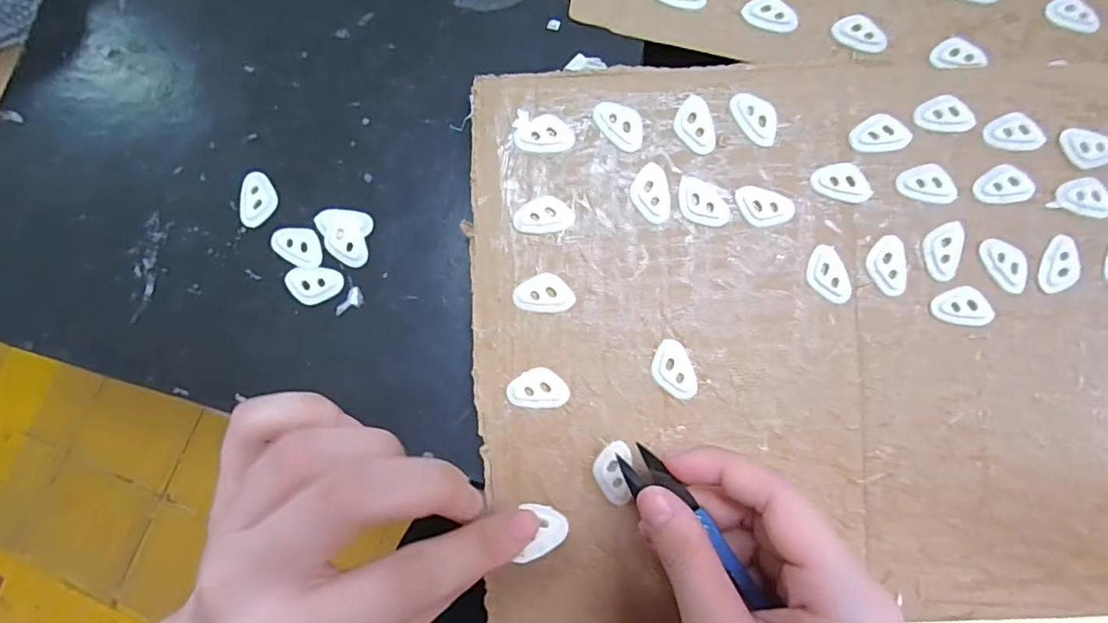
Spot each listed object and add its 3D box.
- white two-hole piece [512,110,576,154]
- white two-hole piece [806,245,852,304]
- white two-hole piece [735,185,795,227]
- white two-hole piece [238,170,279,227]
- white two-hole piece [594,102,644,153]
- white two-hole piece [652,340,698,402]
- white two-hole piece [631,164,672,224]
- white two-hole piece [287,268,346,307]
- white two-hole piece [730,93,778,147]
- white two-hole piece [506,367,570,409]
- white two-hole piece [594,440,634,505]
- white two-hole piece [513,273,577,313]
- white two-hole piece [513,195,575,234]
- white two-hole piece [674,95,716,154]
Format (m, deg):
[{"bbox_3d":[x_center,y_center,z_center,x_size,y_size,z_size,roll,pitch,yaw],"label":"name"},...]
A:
[{"bbox_3d":[-0.004,-0.079,0.251,0.027,0.004,0.017,10,82,2],"label":"white two-hole piece"},{"bbox_3d":[0.120,-0.016,0.246,0.016,0.004,0.026,-27,82,-3],"label":"white two-hole piece"},{"bbox_3d":[0.092,-0.046,0.247,0.026,0.004,0.016,14,82,3],"label":"white two-hole piece"},{"bbox_3d":[-0.139,-0.053,0.267,0.016,0.004,0.026,-2,82,0],"label":"white two-hole piece"},{"bbox_3d":[0.029,-0.082,0.250,0.016,0.004,0.025,-39,83,-5],"label":"white two-hole piece"},{"bbox_3d":[0.052,0.026,0.245,0.017,0.004,0.026,-28,82,-4],"label":"white two-hole piece"},{"bbox_3d":[0.042,-0.052,0.248,0.017,0.004,0.026,-8,82,-1],"label":"white two-hole piece"},{"bbox_3d":[-0.110,-0.012,0.259,0.026,0.004,0.017,1,82,1],"label":"white two-hole piece"},{"bbox_3d":[0.089,-0.085,0.249,0.016,0.004,0.026,-27,82,-3],"label":"white two-hole piece"},{"bbox_3d":[-0.007,0.033,0.245,0.026,0.004,0.017,8,82,2],"label":"white two-hole piece"},{"bbox_3d":[0.025,0.069,0.243,0.016,0.004,0.026,-2,82,0],"label":"white two-hole piece"},{"bbox_3d":[-0.004,-0.008,0.247,0.026,0.004,0.017,8,82,2],"label":"white two-hole piece"},{"bbox_3d":[-0.004,-0.043,0.248,0.026,0.004,0.016,-7,82,-1],"label":"white two-hole piece"},{"bbox_3d":[0.062,-0.082,0.249,0.016,0.004,0.026,-16,82,-2],"label":"white two-hole piece"}]

